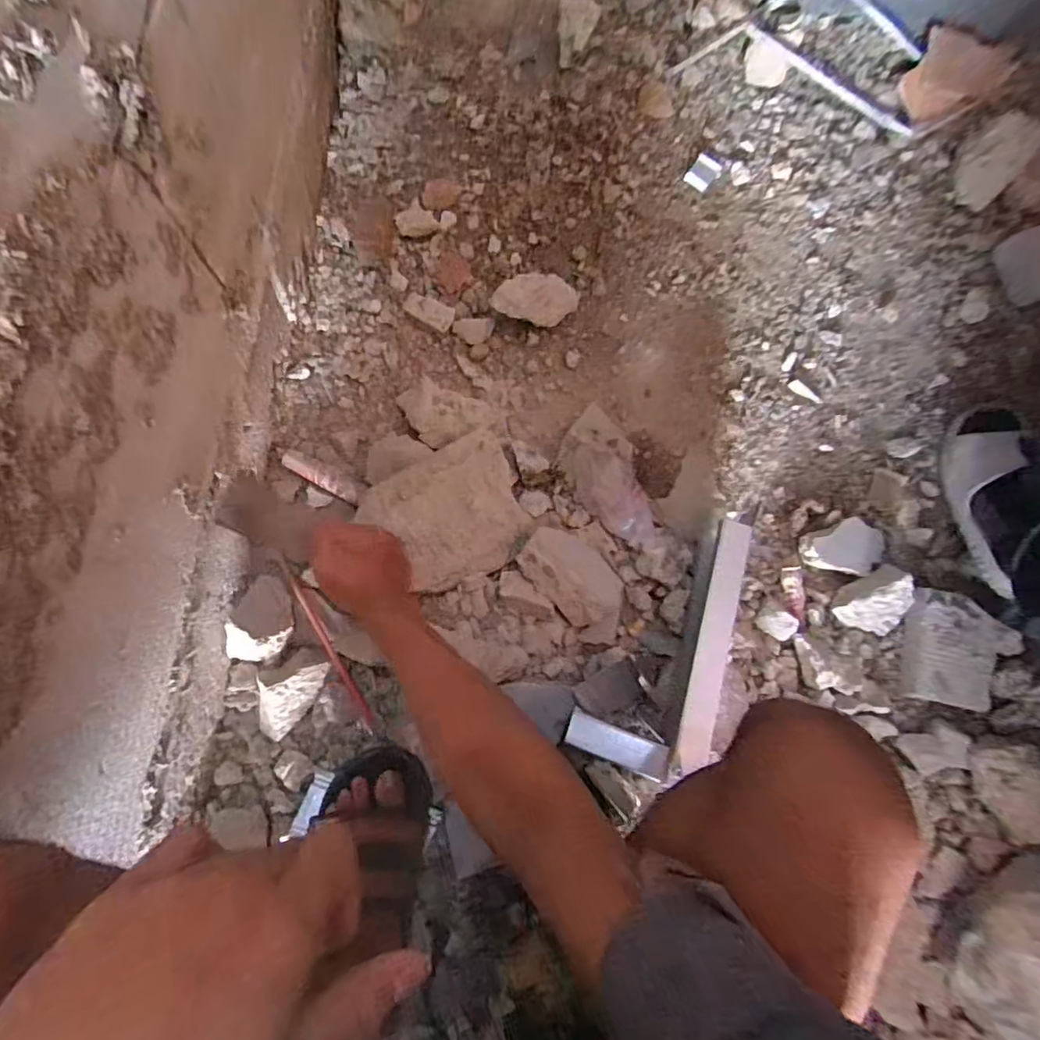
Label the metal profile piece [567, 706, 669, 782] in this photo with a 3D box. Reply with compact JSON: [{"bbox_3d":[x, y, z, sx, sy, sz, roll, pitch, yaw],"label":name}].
[{"bbox_3d":[0.100,0.231,0.572,0.104,0.018,0.034,17,82,21],"label":"metal profile piece"}]

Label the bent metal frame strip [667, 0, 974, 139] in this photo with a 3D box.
[{"bbox_3d":[0.469,-0.700,0.829,0.458,0.061,0.154,11,83,-7],"label":"bent metal frame strip"}]

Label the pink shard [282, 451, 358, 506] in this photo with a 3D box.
[{"bbox_3d":[-0.233,-0.051,0.656,0.098,0.016,0.024,29,80,-1],"label":"pink shard"}]

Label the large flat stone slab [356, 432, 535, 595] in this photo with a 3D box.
[{"bbox_3d":[-0.075,-0.006,0.630,0.166,0.034,0.146,-26,85,-9],"label":"large flat stone slab"}]

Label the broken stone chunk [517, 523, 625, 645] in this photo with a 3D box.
[{"bbox_3d":[0.071,0.071,0.636,0.079,0.037,0.148,-43,88,-10],"label":"broken stone chunk"}]

